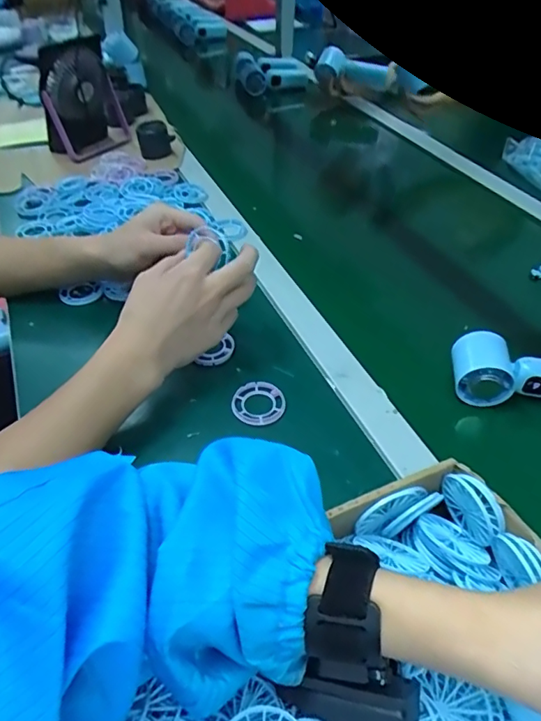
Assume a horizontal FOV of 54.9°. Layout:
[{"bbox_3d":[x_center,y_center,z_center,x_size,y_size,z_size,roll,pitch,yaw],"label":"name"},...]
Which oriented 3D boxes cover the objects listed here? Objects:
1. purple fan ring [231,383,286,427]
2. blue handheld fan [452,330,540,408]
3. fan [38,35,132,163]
[{"bbox_3d":[-0.011,0.043,0.519,0.053,0.010,0.049,-2,42,1],"label":"purple fan ring"},{"bbox_3d":[0.257,0.019,0.506,0.153,0.051,0.051,13,45,17],"label":"blue handheld fan"},{"bbox_3d":[-0.342,-0.489,0.971,0.054,0.188,0.164,26,46,19],"label":"fan"}]

